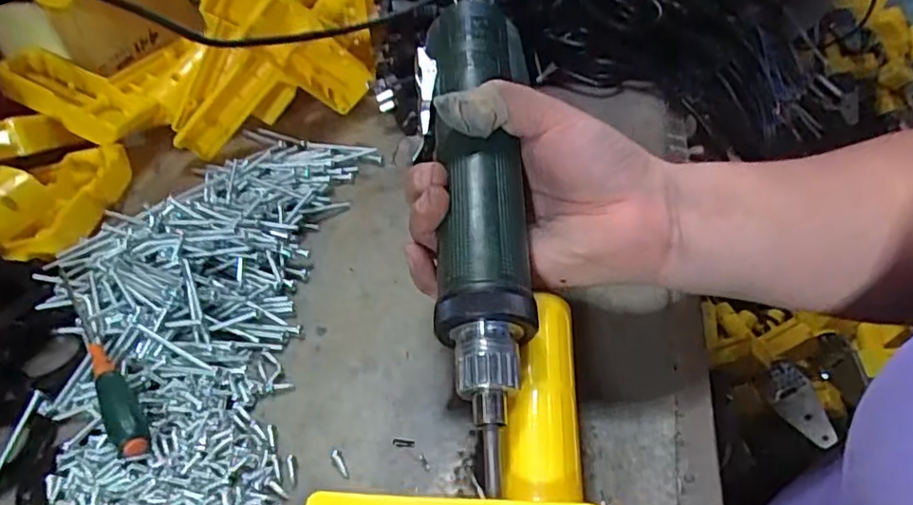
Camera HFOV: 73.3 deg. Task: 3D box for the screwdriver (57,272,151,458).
[{"bbox_3d":[-0.198,0.056,0.343,0.017,0.018,0.151,-29,47,-22],"label":"screwdriver"}]

